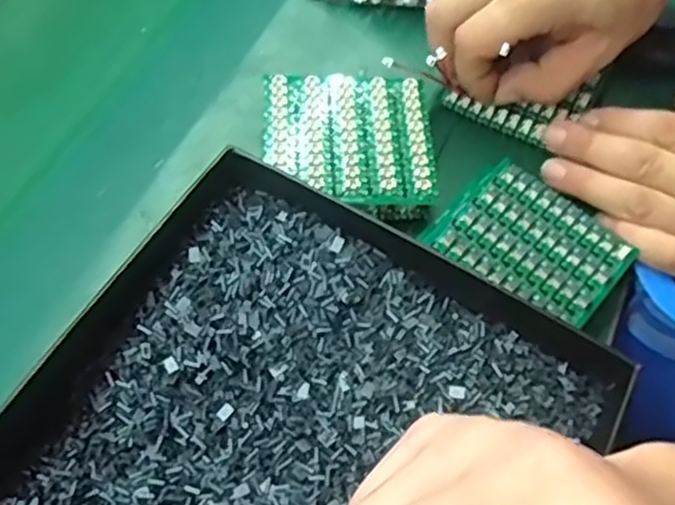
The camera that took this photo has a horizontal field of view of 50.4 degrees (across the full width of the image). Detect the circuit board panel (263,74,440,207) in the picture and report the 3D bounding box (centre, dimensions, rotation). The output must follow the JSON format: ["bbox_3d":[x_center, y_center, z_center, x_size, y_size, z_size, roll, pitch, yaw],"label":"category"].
[{"bbox_3d":[0.006,-0.061,0.377,0.085,0.004,0.079,0,62,-5],"label":"circuit board panel"}]

